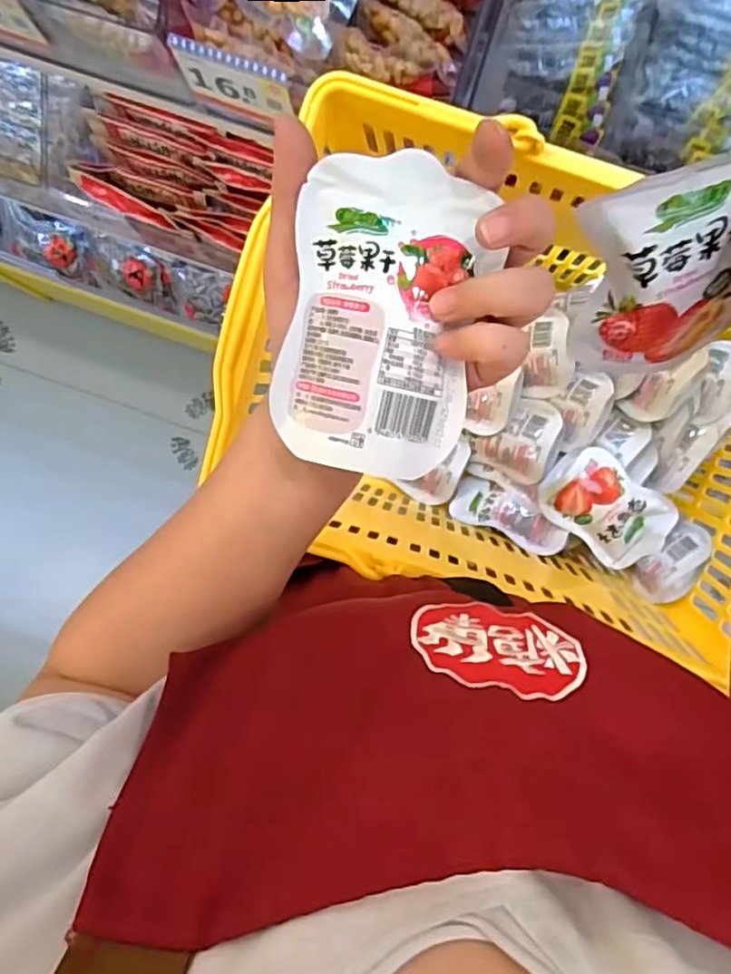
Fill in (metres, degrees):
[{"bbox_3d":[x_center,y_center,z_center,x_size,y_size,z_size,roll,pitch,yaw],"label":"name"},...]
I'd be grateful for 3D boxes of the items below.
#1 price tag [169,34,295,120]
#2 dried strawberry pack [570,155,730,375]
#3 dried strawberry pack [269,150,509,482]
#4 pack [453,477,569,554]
[{"bbox_3d":[-0.095,-0.303,0.479,0.089,0.047,0.011,22,78,7],"label":"price tag"},{"bbox_3d":[0.139,-0.093,0.287,0.079,0.104,0.017,-12,55,6],"label":"dried strawberry pack"},{"bbox_3d":[0.009,-0.069,0.266,0.078,0.024,0.123,12,91,3],"label":"dried strawberry pack"},{"bbox_3d":[0.139,0.027,0.628,0.118,0.024,0.050,28,92,31],"label":"pack"}]

